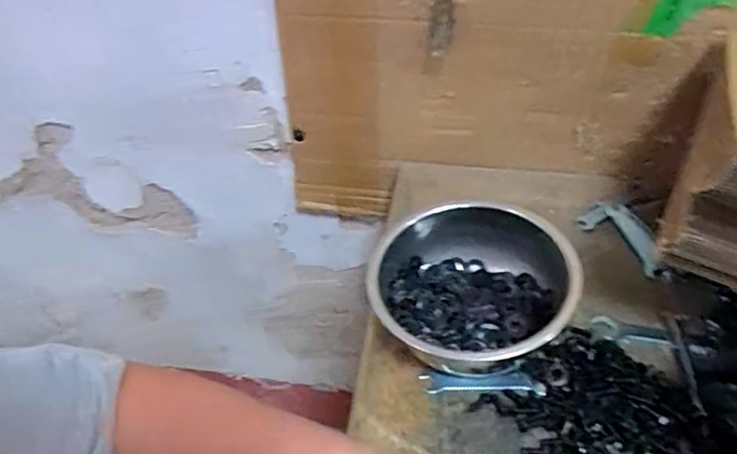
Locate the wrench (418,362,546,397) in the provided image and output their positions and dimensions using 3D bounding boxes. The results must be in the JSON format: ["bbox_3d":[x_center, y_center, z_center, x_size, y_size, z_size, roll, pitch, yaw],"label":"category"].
[{"bbox_3d":[0.096,0.129,0.479,0.100,0.006,0.033,1,40,2],"label":"wrench"}]

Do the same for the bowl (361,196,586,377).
[{"bbox_3d":[0.087,0.063,0.493,0.157,0.081,0.158,0,40,0],"label":"bowl"}]

